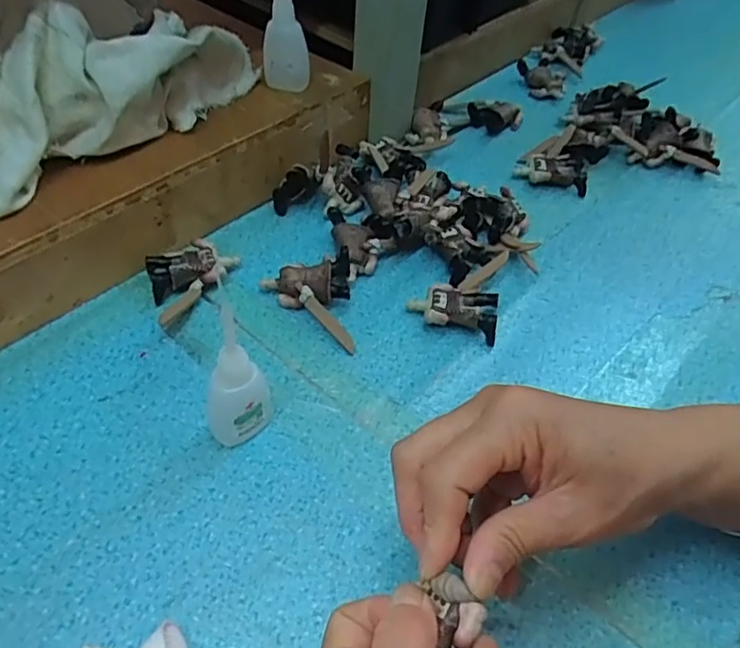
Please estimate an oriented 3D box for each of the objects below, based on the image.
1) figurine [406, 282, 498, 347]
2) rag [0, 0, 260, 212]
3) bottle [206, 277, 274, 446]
[{"bbox_3d":[0.055,-0.009,0.395,0.058,0.020,0.031,17,49,9],"label":"figurine"},{"bbox_3d":[-0.164,-0.155,0.390,0.064,0.075,0.236,35,53,24],"label":"rag"},{"bbox_3d":[-0.067,0.026,0.298,0.031,0.099,0.023,-2,49,-8],"label":"bottle"}]

